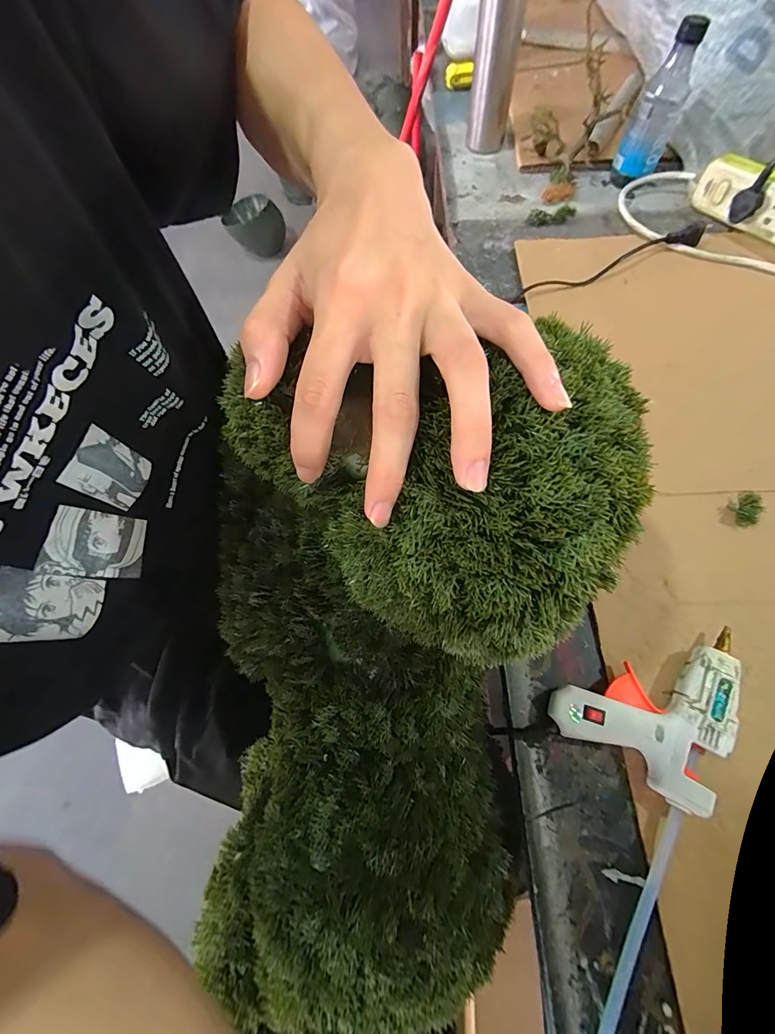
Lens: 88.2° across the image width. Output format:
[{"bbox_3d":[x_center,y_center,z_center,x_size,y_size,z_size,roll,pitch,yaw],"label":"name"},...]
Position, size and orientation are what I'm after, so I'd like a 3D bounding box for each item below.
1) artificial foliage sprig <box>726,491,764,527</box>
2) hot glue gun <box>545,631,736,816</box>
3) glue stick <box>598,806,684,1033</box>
[{"bbox_3d":[0.331,-0.009,0.365,0.029,0.021,0.027,-27,66,-9],"label":"artificial foliage sprig"},{"bbox_3d":[0.202,0.132,0.311,0.111,0.032,0.128,29,70,16],"label":"hot glue gun"},{"bbox_3d":[0.152,0.290,0.254,0.010,0.007,0.203,29,70,16],"label":"glue stick"}]

